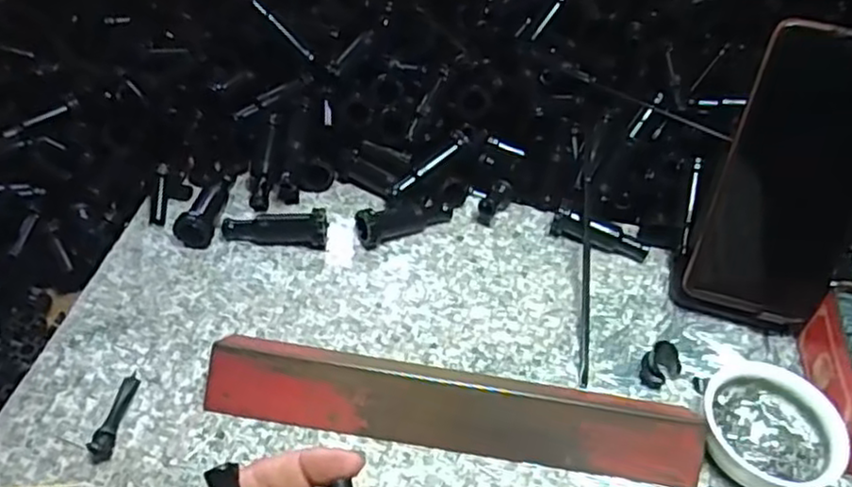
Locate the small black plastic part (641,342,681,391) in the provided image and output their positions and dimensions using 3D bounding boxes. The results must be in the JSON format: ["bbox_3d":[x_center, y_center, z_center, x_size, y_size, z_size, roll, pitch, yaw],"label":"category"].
[{"bbox_3d":[0.135,0.070,0.403,0.020,0.024,0.017,-22,53,-26],"label":"small black plastic part"}]

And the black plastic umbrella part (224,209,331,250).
[{"bbox_3d":[-0.096,-0.011,0.449,0.066,0.020,0.016,4,46,-4],"label":"black plastic umbrella part"}]

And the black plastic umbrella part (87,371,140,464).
[{"bbox_3d":[-0.158,0.087,0.356,0.010,0.010,0.049,6,46,-1],"label":"black plastic umbrella part"}]

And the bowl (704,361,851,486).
[{"bbox_3d":[0.185,0.099,0.375,0.071,0.024,0.073,4,46,-4],"label":"bowl"}]

